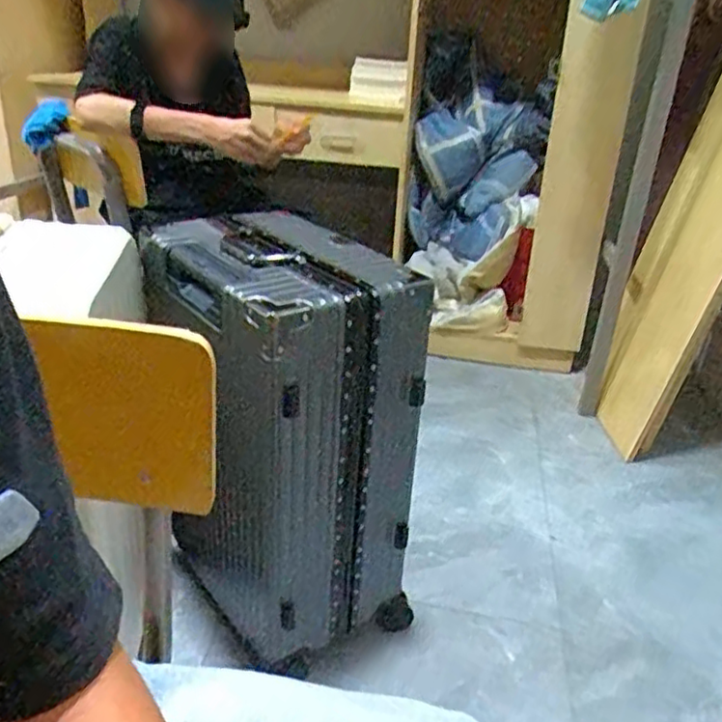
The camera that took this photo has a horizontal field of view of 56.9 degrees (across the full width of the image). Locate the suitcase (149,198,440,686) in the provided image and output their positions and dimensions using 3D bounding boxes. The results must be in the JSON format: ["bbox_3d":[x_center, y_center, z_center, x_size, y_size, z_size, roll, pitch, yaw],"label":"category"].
[{"bbox_3d":[-0.124,0.105,1.042,0.267,0.566,0.400,-15,31,-35],"label":"suitcase"}]

